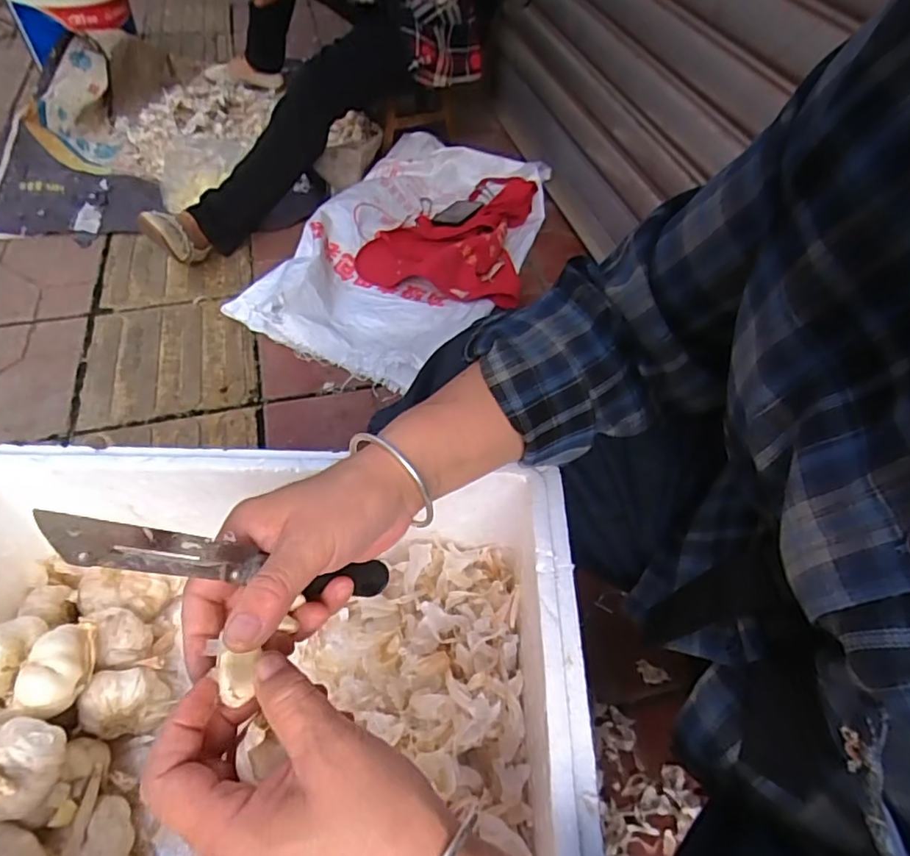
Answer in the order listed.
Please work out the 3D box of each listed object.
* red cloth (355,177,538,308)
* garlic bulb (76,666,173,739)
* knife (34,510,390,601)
[{"bbox_3d":[-0.006,-0.465,1.294,0.349,0.092,0.465,11,50,2],"label":"red cloth"},{"bbox_3d":[-0.236,0.194,0.406,0.049,0.040,0.048,3,51,-4],"label":"garlic bulb"},{"bbox_3d":[-0.099,0.067,0.275,0.020,0.183,0.015,-39,52,21],"label":"knife"}]

